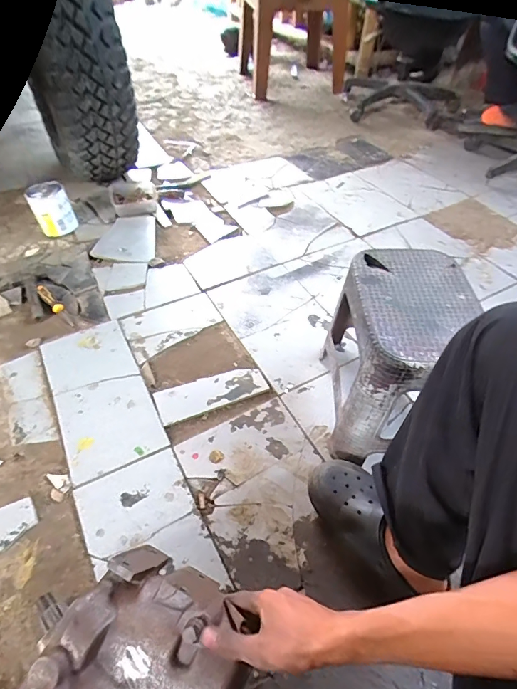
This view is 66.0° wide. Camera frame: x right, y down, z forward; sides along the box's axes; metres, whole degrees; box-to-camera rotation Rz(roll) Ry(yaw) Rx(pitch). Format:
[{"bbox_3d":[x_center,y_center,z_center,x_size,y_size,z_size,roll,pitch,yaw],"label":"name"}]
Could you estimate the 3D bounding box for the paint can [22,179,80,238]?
[{"bbox_3d":[-0.647,-0.425,1.248,0.110,0.139,0.110,1,49,-1],"label":"paint can"}]

